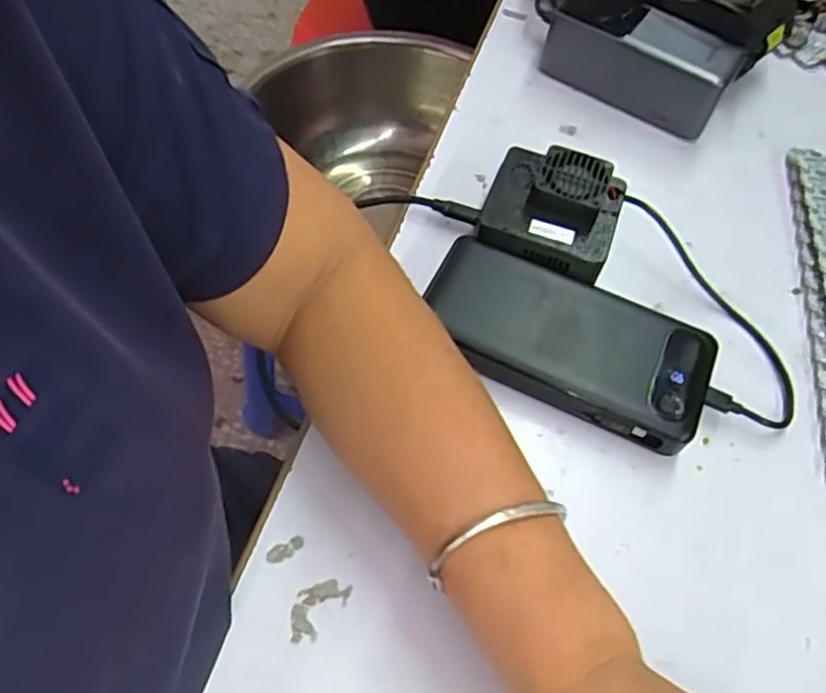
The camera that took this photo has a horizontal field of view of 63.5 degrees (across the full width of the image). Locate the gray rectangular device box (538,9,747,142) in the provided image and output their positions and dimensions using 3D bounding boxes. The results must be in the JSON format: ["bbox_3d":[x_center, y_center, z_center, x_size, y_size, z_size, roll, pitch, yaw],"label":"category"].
[{"bbox_3d":[0.162,-0.205,0.482,0.125,0.048,0.052,28,61,12],"label":"gray rectangular device box"}]

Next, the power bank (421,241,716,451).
[{"bbox_3d":[0.084,-0.002,0.369,0.154,0.033,0.074,21,59,9],"label":"power bank"}]

